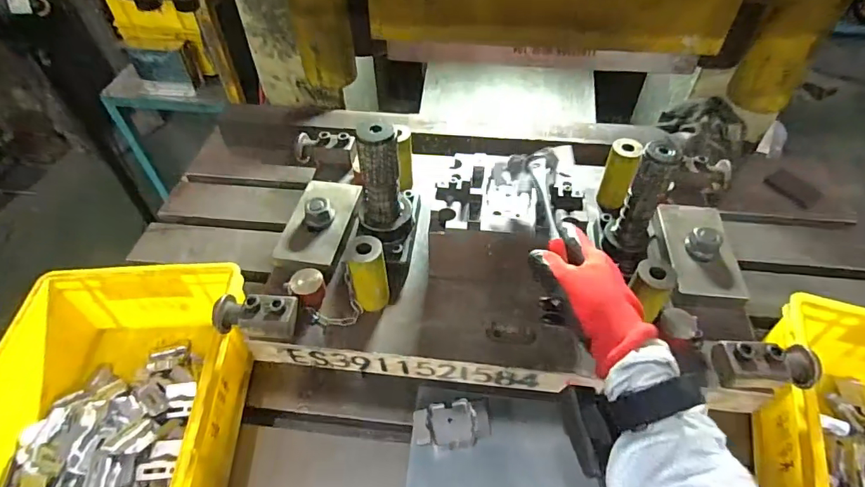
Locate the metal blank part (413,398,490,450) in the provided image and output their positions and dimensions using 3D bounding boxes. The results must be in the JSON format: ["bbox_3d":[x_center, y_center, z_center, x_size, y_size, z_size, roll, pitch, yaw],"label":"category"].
[{"bbox_3d":[0.026,0.225,0.597,0.095,0.019,0.053,-9,49,-7],"label":"metal blank part"}]

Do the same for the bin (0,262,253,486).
[{"bbox_3d":[-0.370,0.200,0.568,0.262,0.129,0.344,-1,49,0],"label":"bin"}]

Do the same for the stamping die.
[{"bbox_3d":[0.088,-0.027,0.584,0.601,0.200,0.336,6,49,7],"label":"stamping die"}]

